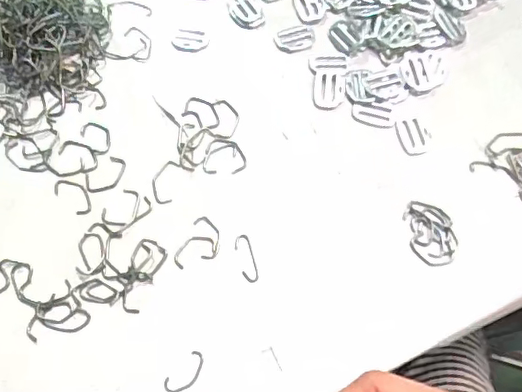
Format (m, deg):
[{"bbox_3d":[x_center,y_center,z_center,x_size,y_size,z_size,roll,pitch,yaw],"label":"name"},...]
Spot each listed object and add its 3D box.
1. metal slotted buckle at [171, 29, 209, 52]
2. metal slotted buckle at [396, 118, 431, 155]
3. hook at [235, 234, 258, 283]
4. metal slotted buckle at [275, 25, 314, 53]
[{"bbox_3d":[-0.060,-0.133,0.476,0.030,0.004,0.022,7,68,3],"label":"metal slotted buckle"},{"bbox_3d":[0.122,-0.049,0.443,0.024,0.004,0.032,-13,68,-5],"label":"metal slotted buckle"},{"bbox_3d":[-0.010,0.045,0.402,0.012,0.004,0.036,-14,68,-5],"label":"hook"},{"bbox_3d":[0.029,-0.134,0.474,0.033,0.004,0.025,-10,68,-4],"label":"metal slotted buckle"}]

